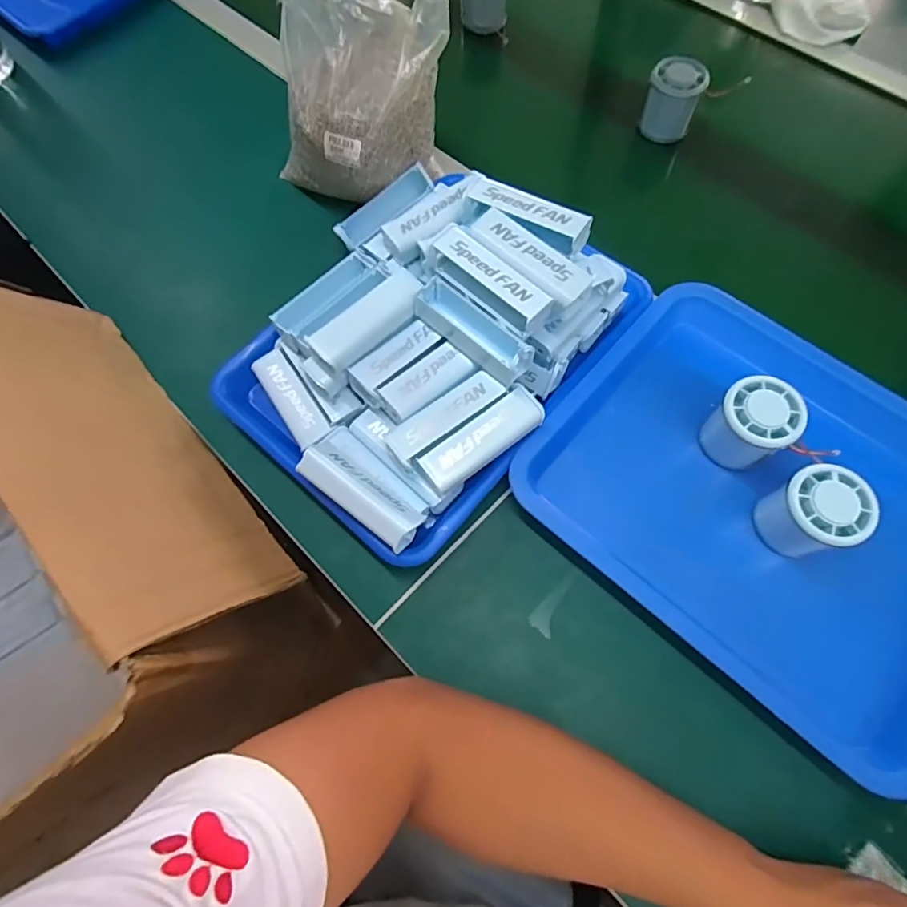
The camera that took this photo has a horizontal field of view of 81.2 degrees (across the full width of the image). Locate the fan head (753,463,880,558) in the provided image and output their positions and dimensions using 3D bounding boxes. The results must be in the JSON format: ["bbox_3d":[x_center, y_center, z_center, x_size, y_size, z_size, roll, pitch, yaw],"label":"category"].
[{"bbox_3d":[0.259,0.045,0.386,0.050,0.061,0.056,-30,70,-10],"label":"fan head"}]

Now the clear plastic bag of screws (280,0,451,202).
[{"bbox_3d":[-0.088,-0.328,0.495,0.160,0.087,0.162,9,109,1],"label":"clear plastic bag of screws"}]

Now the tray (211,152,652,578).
[{"bbox_3d":[-0.030,-0.107,0.432,0.259,0.096,0.313,37,73,15],"label":"tray"}]

